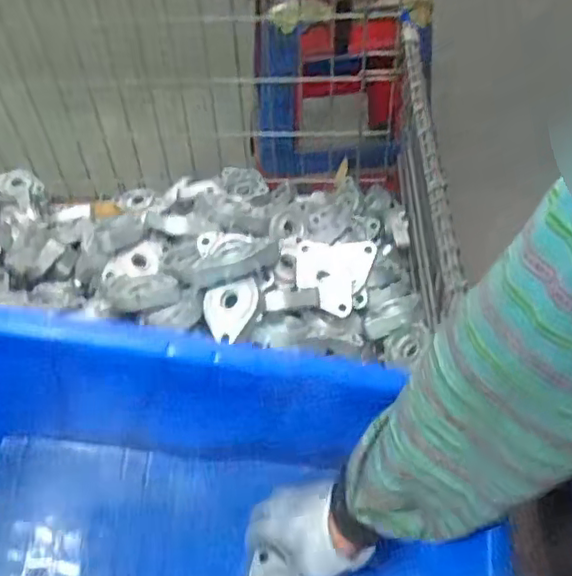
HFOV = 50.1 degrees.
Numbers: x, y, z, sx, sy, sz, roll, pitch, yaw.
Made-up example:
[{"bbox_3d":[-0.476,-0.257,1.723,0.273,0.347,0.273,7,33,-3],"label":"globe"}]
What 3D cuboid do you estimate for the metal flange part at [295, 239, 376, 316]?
[{"bbox_3d":[0.053,-0.024,0.725,0.086,0.012,0.093,25,77,-4],"label":"metal flange part"}]

